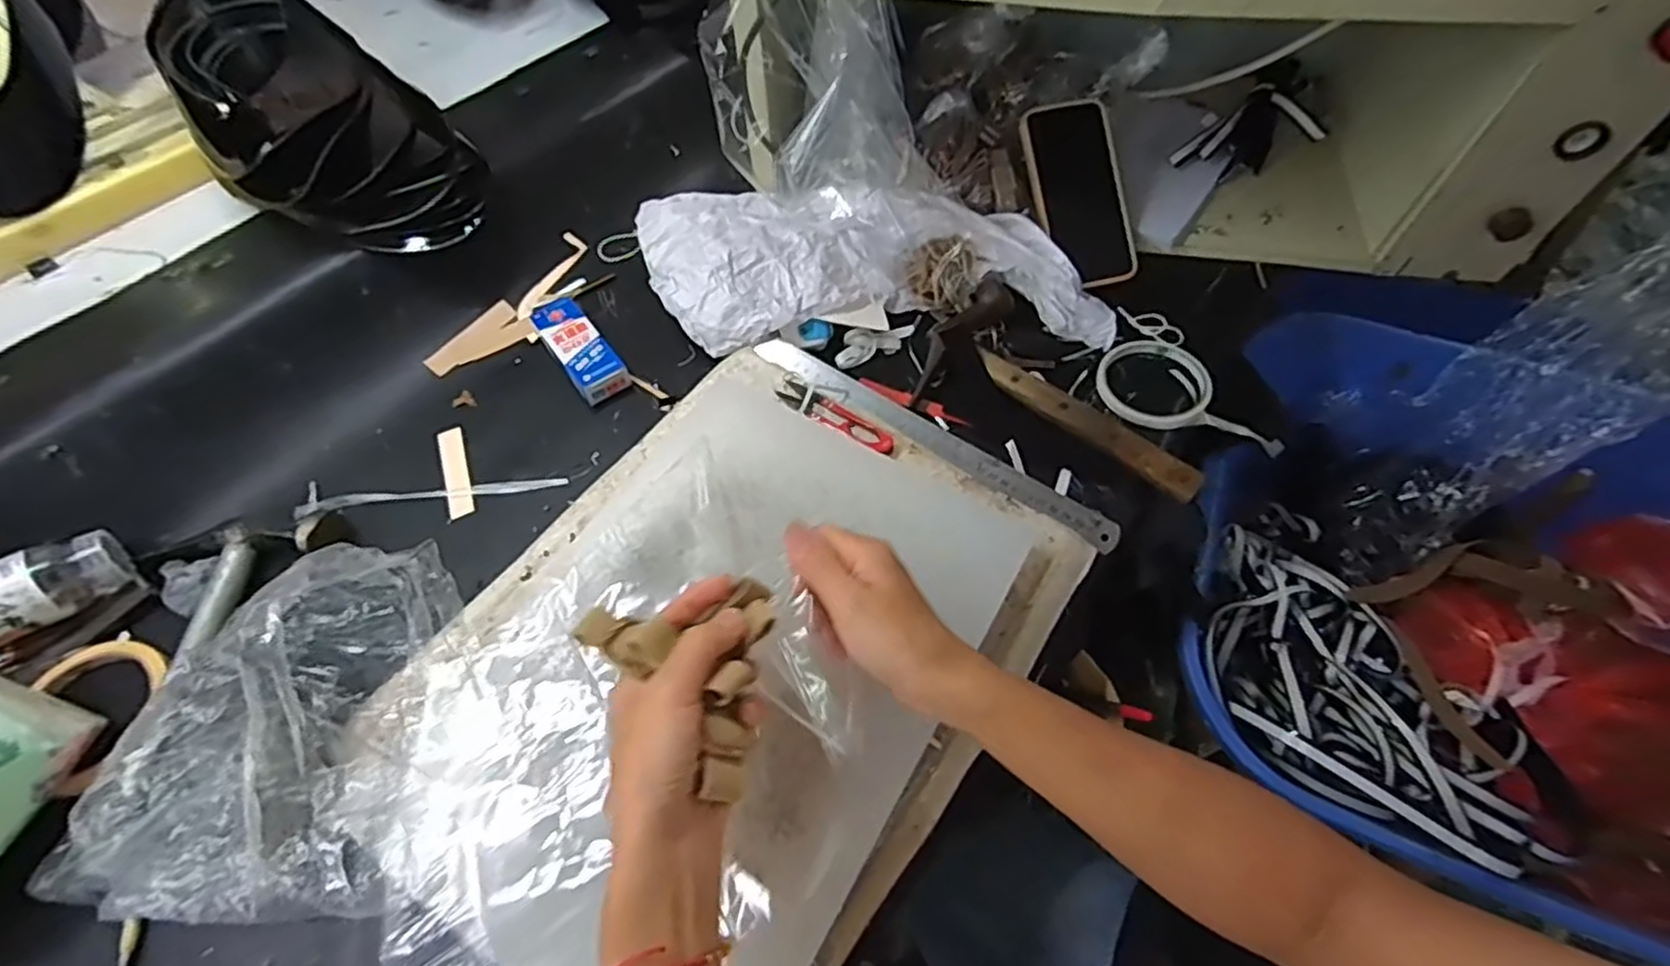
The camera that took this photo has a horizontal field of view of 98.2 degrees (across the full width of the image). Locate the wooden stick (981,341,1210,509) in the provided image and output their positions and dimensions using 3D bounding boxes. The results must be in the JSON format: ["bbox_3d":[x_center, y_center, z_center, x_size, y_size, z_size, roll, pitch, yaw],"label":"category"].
[{"bbox_3d":[0.191,-0.048,0.556,0.189,0.008,0.025,37,85,20],"label":"wooden stick"}]

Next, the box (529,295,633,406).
[{"bbox_3d":[-0.216,-0.115,0.610,0.041,0.019,0.109,-33,64,-18],"label":"box"}]

